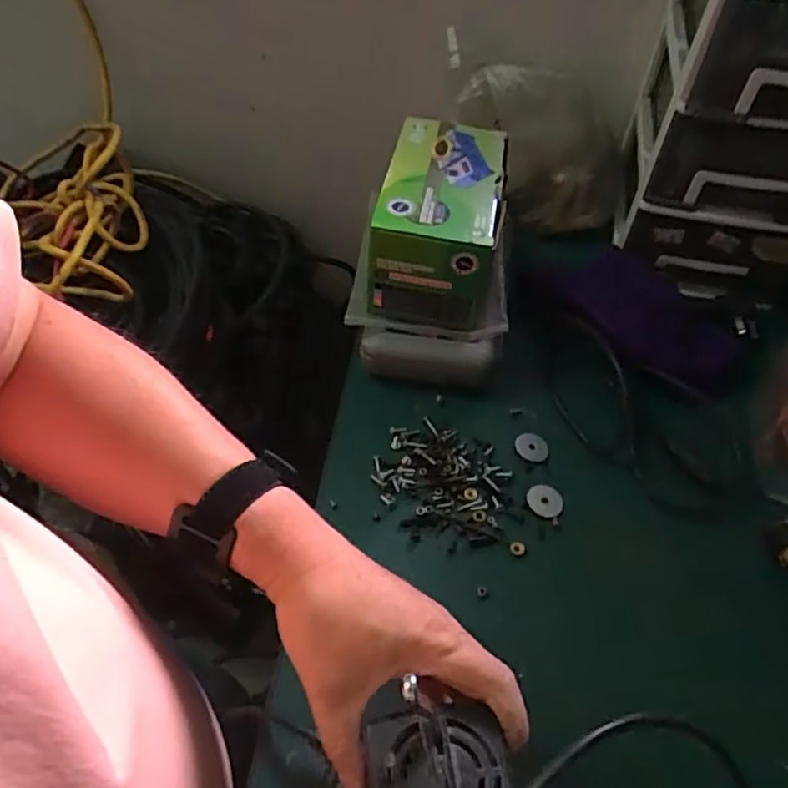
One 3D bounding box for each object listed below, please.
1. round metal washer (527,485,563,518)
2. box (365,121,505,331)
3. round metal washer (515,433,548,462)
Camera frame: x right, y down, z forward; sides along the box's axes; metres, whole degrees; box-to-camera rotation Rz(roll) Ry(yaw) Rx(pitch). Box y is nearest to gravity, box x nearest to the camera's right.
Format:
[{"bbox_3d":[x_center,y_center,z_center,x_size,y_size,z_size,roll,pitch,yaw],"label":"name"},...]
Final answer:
[{"bbox_3d":[0.123,0.087,0.496,0.029,0.004,0.027,6,52,3],"label":"round metal washer"},{"bbox_3d":[0.044,-0.157,0.558,0.103,0.099,0.170,10,53,7],"label":"box"},{"bbox_3d":[0.118,0.046,0.526,0.028,0.004,0.027,6,52,3],"label":"round metal washer"}]

